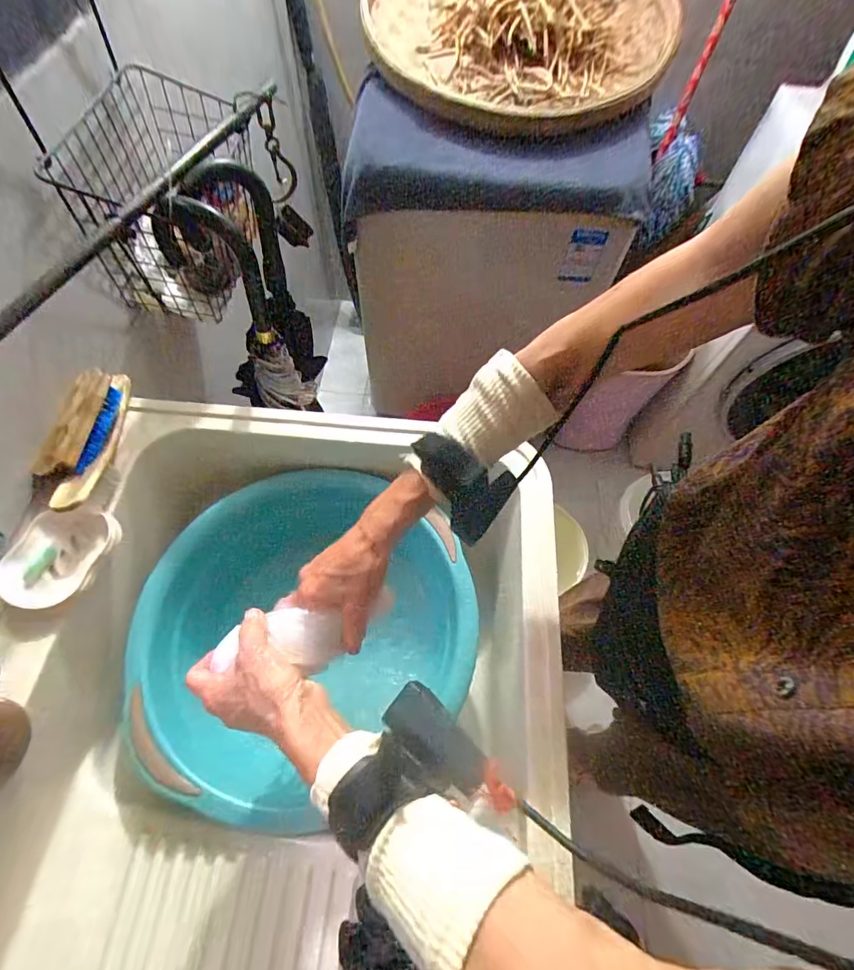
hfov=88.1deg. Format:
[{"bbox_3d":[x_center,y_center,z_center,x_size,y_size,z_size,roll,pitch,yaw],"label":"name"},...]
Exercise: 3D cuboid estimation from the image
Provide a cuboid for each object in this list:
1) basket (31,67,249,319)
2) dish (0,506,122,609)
[{"bbox_3d":[-0.321,-0.375,0.575,0.173,0.172,0.253,-1,63,-2],"label":"basket"},{"bbox_3d":[-0.386,0.072,0.462,0.092,0.024,0.109,17,64,7],"label":"dish"}]

